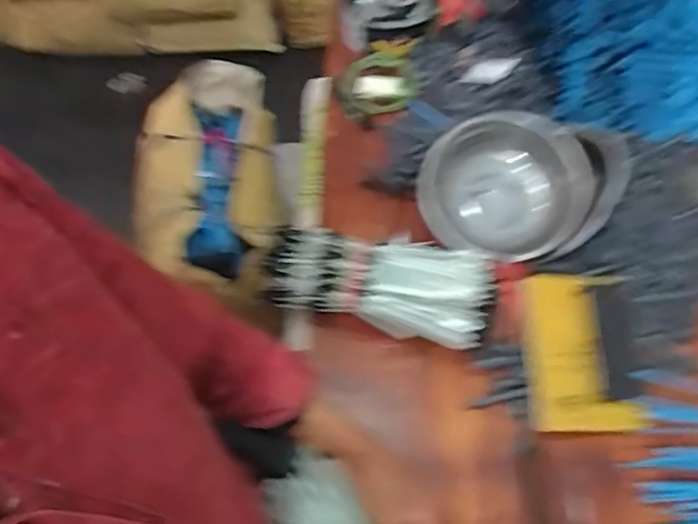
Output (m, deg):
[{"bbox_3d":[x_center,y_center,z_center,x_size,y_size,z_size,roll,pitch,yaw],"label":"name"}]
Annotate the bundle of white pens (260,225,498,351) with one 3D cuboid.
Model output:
[{"bbox_3d":[0.044,0.034,0.783,0.314,0.105,0.121,17,62,9],"label":"bundle of white pens"}]

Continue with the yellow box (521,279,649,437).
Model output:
[{"bbox_3d":[0.314,0.122,0.756,0.148,0.043,0.210,0,61,-1],"label":"yellow box"}]

